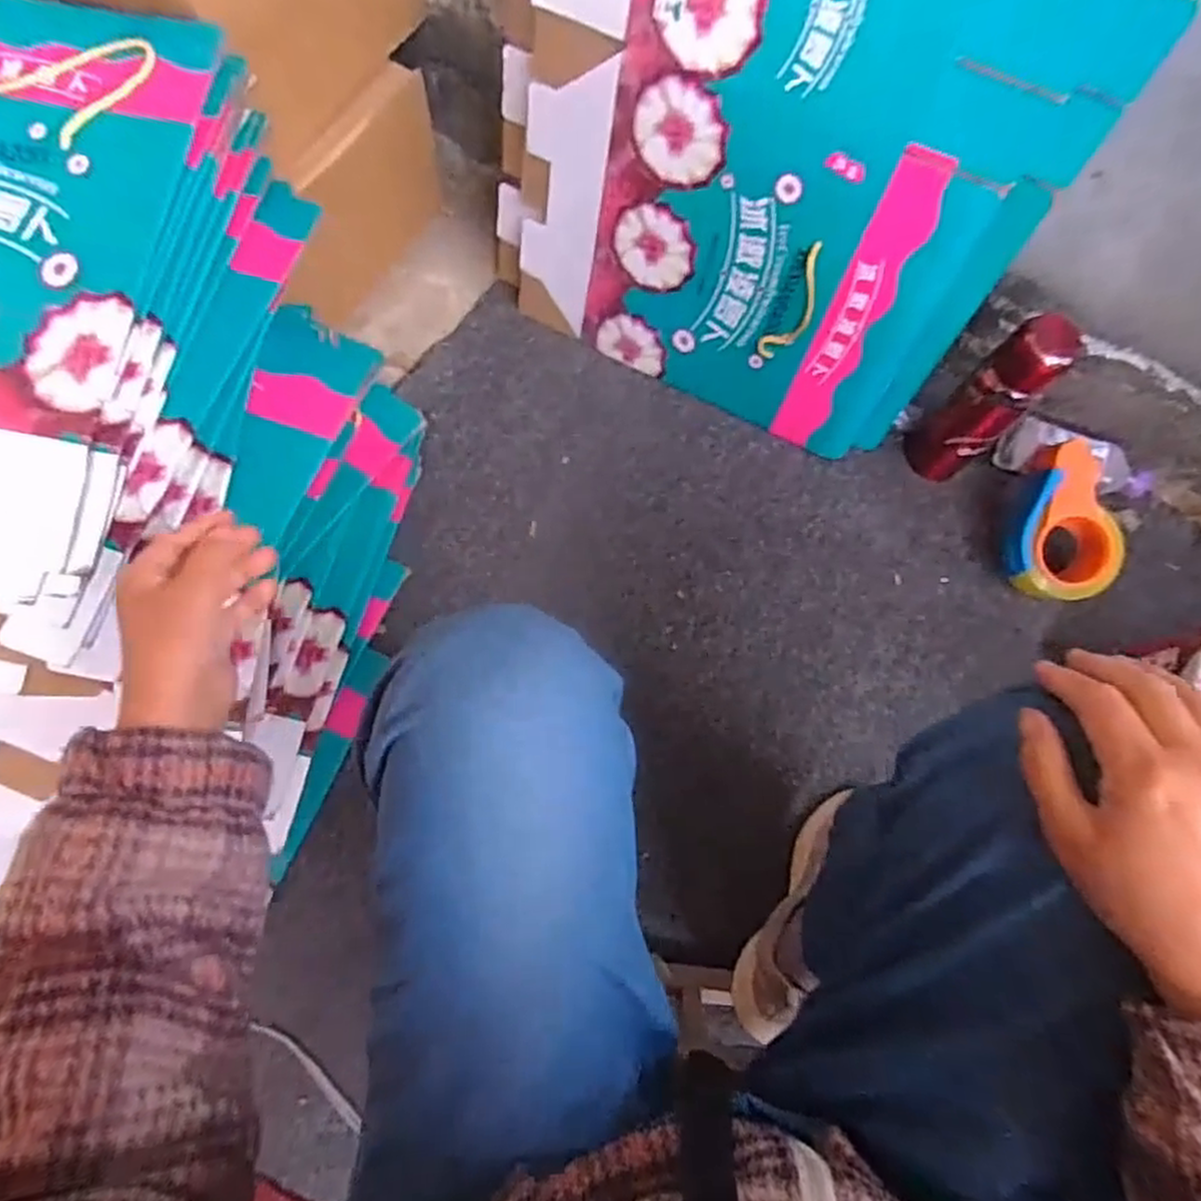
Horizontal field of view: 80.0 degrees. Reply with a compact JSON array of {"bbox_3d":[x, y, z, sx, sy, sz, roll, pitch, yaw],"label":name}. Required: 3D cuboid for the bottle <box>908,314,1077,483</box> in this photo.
[{"bbox_3d":[0.413,-0.211,0.782,0.079,0.231,0.062,42,76,10],"label":"bottle"}]

